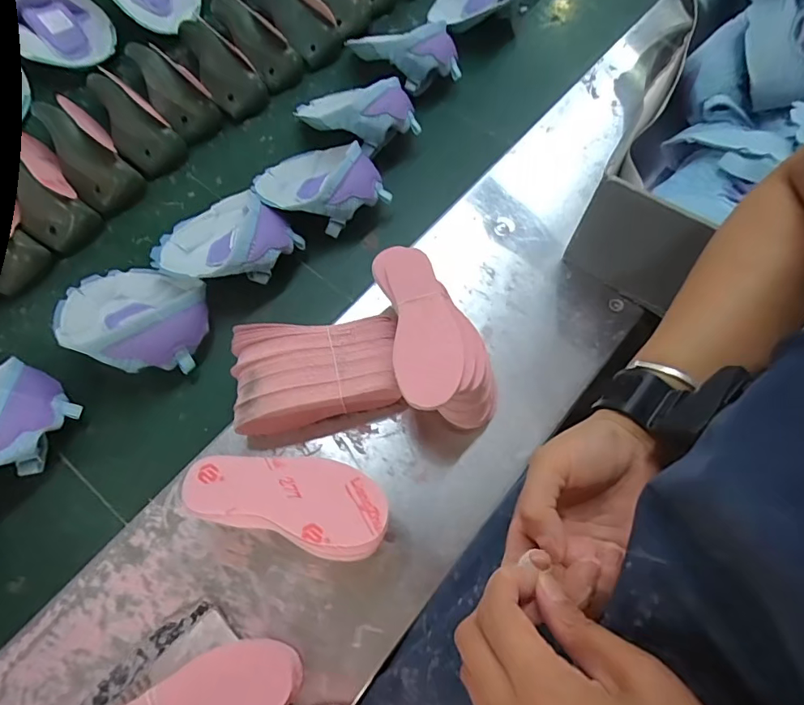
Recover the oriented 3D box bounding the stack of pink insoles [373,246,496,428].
[{"bbox_3d":[0.032,-0.013,0.451,0.090,0.088,0.160,-10,67,-5],"label":"stack of pink insoles"}]

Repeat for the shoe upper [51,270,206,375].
[{"bbox_3d":[-0.273,-0.040,0.485,0.140,0.066,0.119,8,67,3],"label":"shoe upper"}]

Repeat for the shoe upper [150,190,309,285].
[{"bbox_3d":[-0.195,-0.121,0.517,0.132,0.054,0.130,0,67,0],"label":"shoe upper"}]

